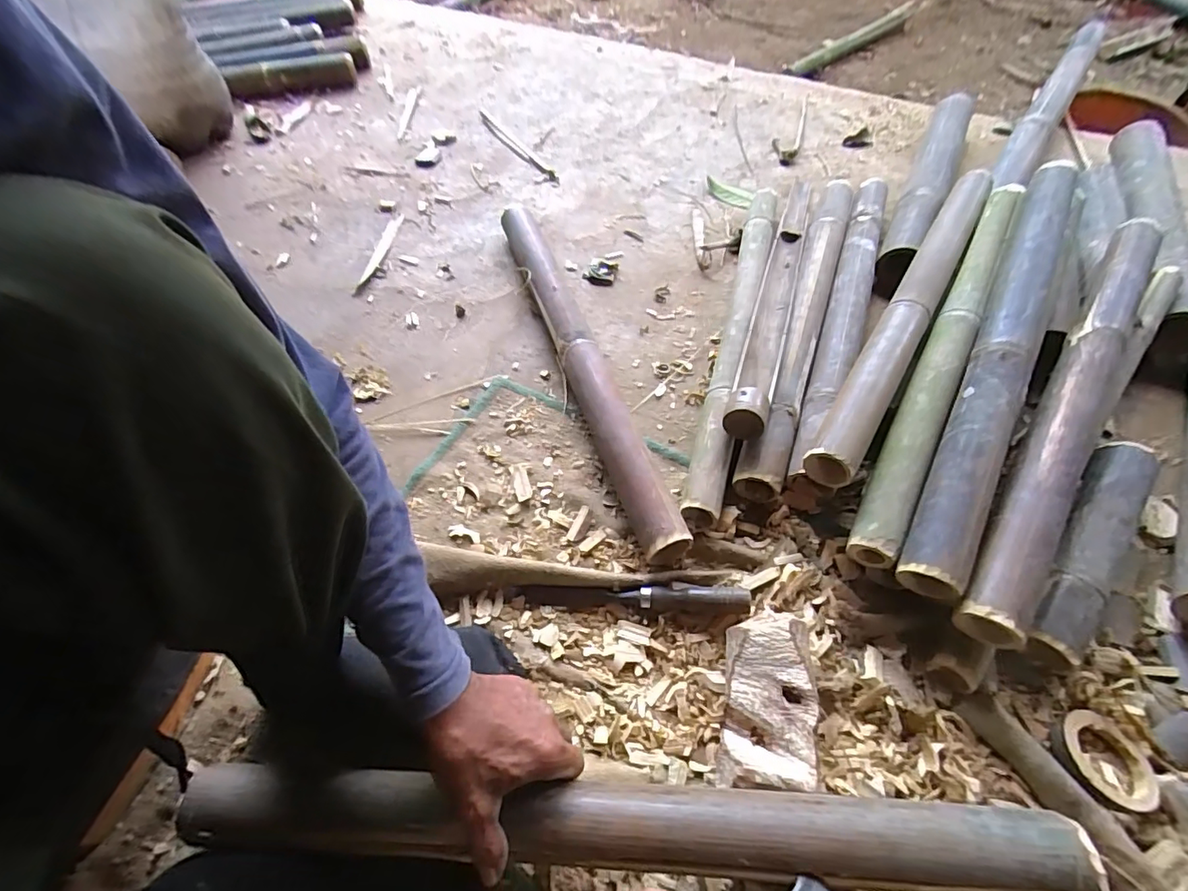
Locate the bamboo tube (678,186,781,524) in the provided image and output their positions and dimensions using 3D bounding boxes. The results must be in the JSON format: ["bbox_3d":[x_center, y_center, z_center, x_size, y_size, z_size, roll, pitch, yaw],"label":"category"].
[{"bbox_3d":[0.207,-0.176,0.748,0.050,0.053,0.648,13,57,11],"label":"bamboo tube"}]

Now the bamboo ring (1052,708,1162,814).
[{"bbox_3d":[0.435,0.267,0.441,0.070,0.019,0.074,-1,56,1],"label":"bamboo ring"}]

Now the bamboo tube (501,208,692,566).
[{"bbox_3d":[-0.029,-0.136,0.725,0.054,0.058,0.646,-17,57,-9],"label":"bamboo tube"}]

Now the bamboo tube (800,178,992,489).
[{"bbox_3d":[0.427,-0.194,0.691,0.055,0.057,0.653,29,61,20],"label":"bamboo tube"}]

